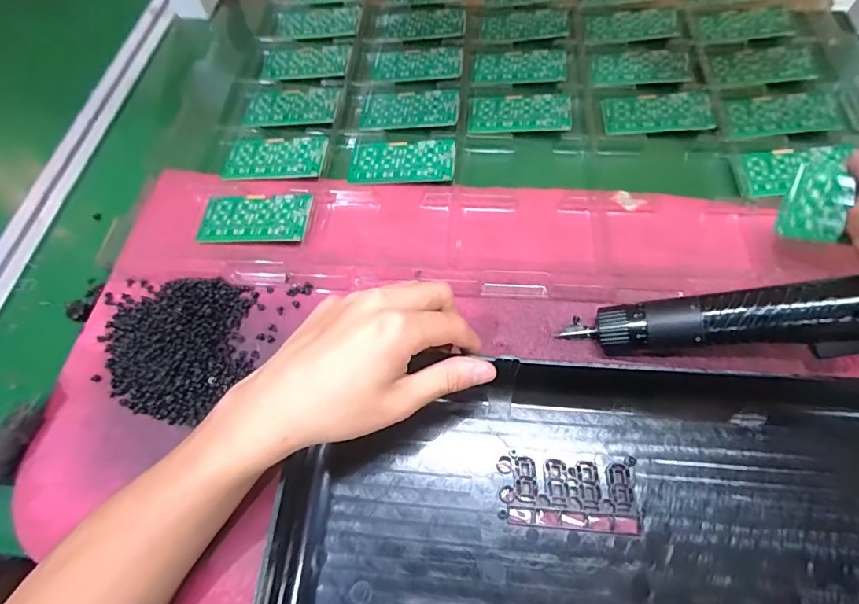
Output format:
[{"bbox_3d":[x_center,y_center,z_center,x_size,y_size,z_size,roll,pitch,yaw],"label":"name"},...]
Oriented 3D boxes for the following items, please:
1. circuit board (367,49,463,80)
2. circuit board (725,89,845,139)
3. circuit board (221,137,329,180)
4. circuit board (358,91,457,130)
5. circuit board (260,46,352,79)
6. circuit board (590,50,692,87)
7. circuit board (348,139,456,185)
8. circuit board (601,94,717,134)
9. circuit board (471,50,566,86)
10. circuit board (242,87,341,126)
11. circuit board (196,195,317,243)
[{"bbox_3d":[-0.014,-0.252,0.490,0.094,0.005,0.046,2,62,5],"label":"circuit board"},{"bbox_3d":[0.328,-0.174,0.430,0.102,0.004,0.055,-4,58,10],"label":"circuit board"},{"bbox_3d":[-0.144,-0.135,0.431,0.094,0.004,0.051,3,62,6],"label":"circuit board"},{"bbox_3d":[-0.019,-0.188,0.454,0.094,0.006,0.050,1,62,4],"label":"circuit board"},{"bbox_3d":[-0.134,-0.259,0.500,0.094,0.006,0.051,5,63,6],"label":"circuit board"},{"bbox_3d":[0.213,-0.240,0.470,0.092,0.007,0.050,4,62,6],"label":"circuit board"},{"bbox_3d":[-0.025,-0.128,0.421,0.094,0.005,0.050,2,62,5],"label":"circuit board"},{"bbox_3d":[0.216,-0.179,0.438,0.097,0.008,0.050,4,62,6],"label":"circuit board"},{"bbox_3d":[0.094,-0.242,0.480,0.093,0.009,0.048,4,63,6],"label":"circuit board"},{"bbox_3d":[-0.138,-0.197,0.467,0.095,0.004,0.052,3,64,10],"label":"circuit board"},{"bbox_3d":[-0.150,-0.072,0.398,0.093,0.005,0.048,2,62,5],"label":"circuit board"}]

